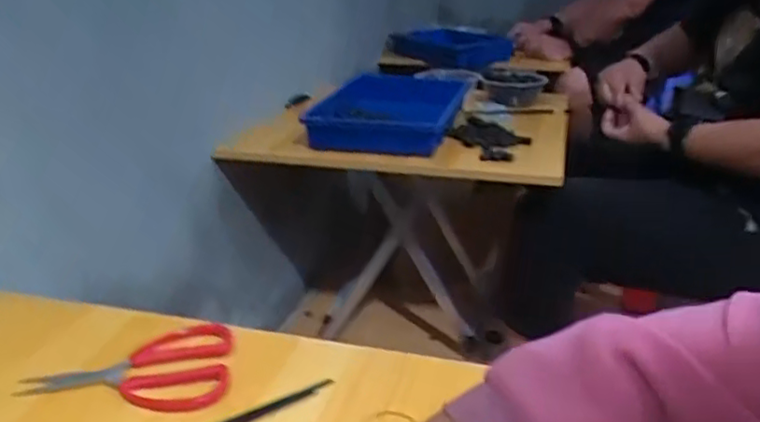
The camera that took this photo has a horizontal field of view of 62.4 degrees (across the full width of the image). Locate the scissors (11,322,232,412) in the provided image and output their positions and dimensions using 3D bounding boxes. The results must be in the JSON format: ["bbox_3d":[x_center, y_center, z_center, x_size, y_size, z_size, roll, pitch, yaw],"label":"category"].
[{"bbox_3d":[-0.197,0.123,0.499,0.154,0.015,0.092,-2,22,-4],"label":"scissors"}]

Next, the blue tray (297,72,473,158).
[{"bbox_3d":[0.021,-0.194,1.207,0.247,0.076,0.347,5,23,12],"label":"blue tray"}]

